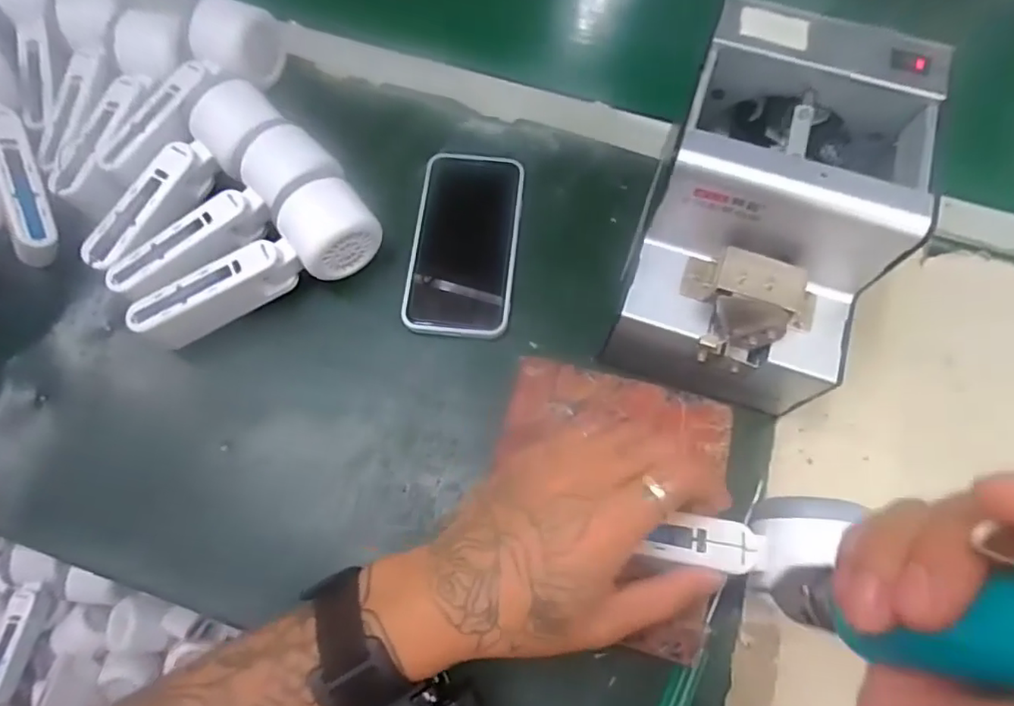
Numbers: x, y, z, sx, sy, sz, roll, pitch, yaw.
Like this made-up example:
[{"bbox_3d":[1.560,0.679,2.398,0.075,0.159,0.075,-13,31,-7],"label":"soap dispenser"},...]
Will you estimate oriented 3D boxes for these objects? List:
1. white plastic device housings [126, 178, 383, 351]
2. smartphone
[{"bbox_3d":[-0.164,-0.054,0.395,0.162,0.051,0.045,-35,73,-13],"label":"white plastic device housings"},{"bbox_3d":[-0.030,-0.082,0.427,0.074,0.014,0.144,6,69,2],"label":"smartphone"}]

